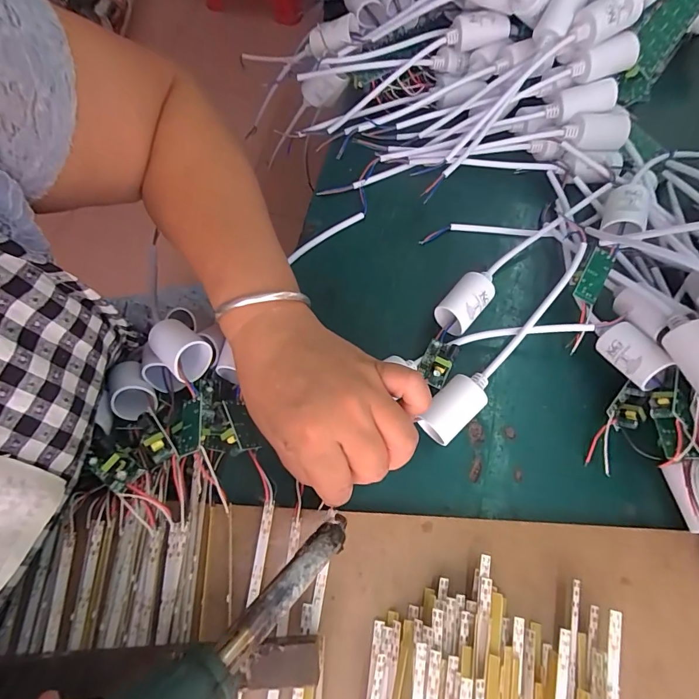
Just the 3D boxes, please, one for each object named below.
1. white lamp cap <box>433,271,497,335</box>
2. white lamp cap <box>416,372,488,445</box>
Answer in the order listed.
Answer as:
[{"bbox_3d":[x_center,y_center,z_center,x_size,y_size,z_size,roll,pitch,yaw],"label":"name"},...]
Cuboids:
[{"bbox_3d":[0.088,-0.035,0.312,0.028,0.028,0.044,38,72,12],"label":"white lamp cap"},{"bbox_3d":[0.074,0.039,0.282,0.053,0.029,0.028,-42,75,-16],"label":"white lamp cap"}]

